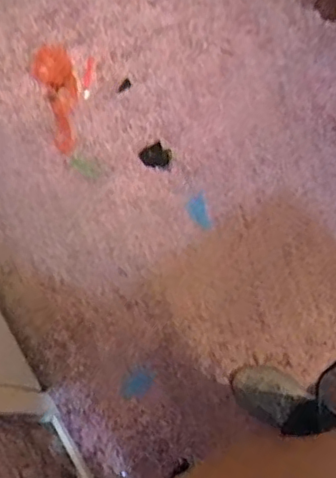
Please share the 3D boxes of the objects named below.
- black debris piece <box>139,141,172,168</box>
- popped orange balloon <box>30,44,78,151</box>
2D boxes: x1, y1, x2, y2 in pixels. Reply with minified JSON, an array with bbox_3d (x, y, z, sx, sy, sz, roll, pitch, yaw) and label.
[{"bbox_3d":[-0.033,-0.220,1.543,0.080,0.020,0.067,39,78,13],"label":"black debris piece"},{"bbox_3d":[-0.296,-0.397,1.624,0.113,0.050,0.341,-19,73,-4],"label":"popped orange balloon"}]

